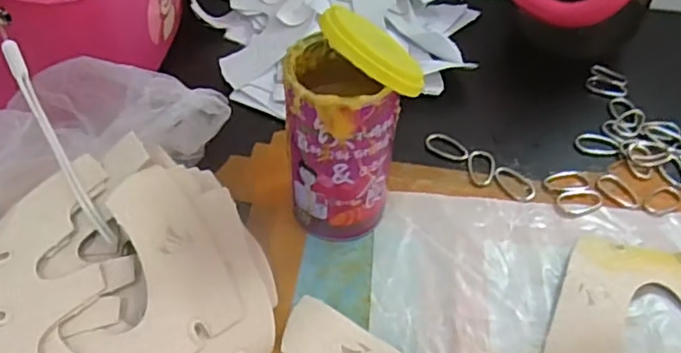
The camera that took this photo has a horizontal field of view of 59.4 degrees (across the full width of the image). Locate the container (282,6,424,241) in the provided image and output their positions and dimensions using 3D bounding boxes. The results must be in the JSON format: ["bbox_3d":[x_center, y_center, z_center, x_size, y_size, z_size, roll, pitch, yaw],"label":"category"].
[{"bbox_3d":[0.005,-0.027,0.356,0.072,0.148,0.059,-4,48,-5],"label":"container"}]

